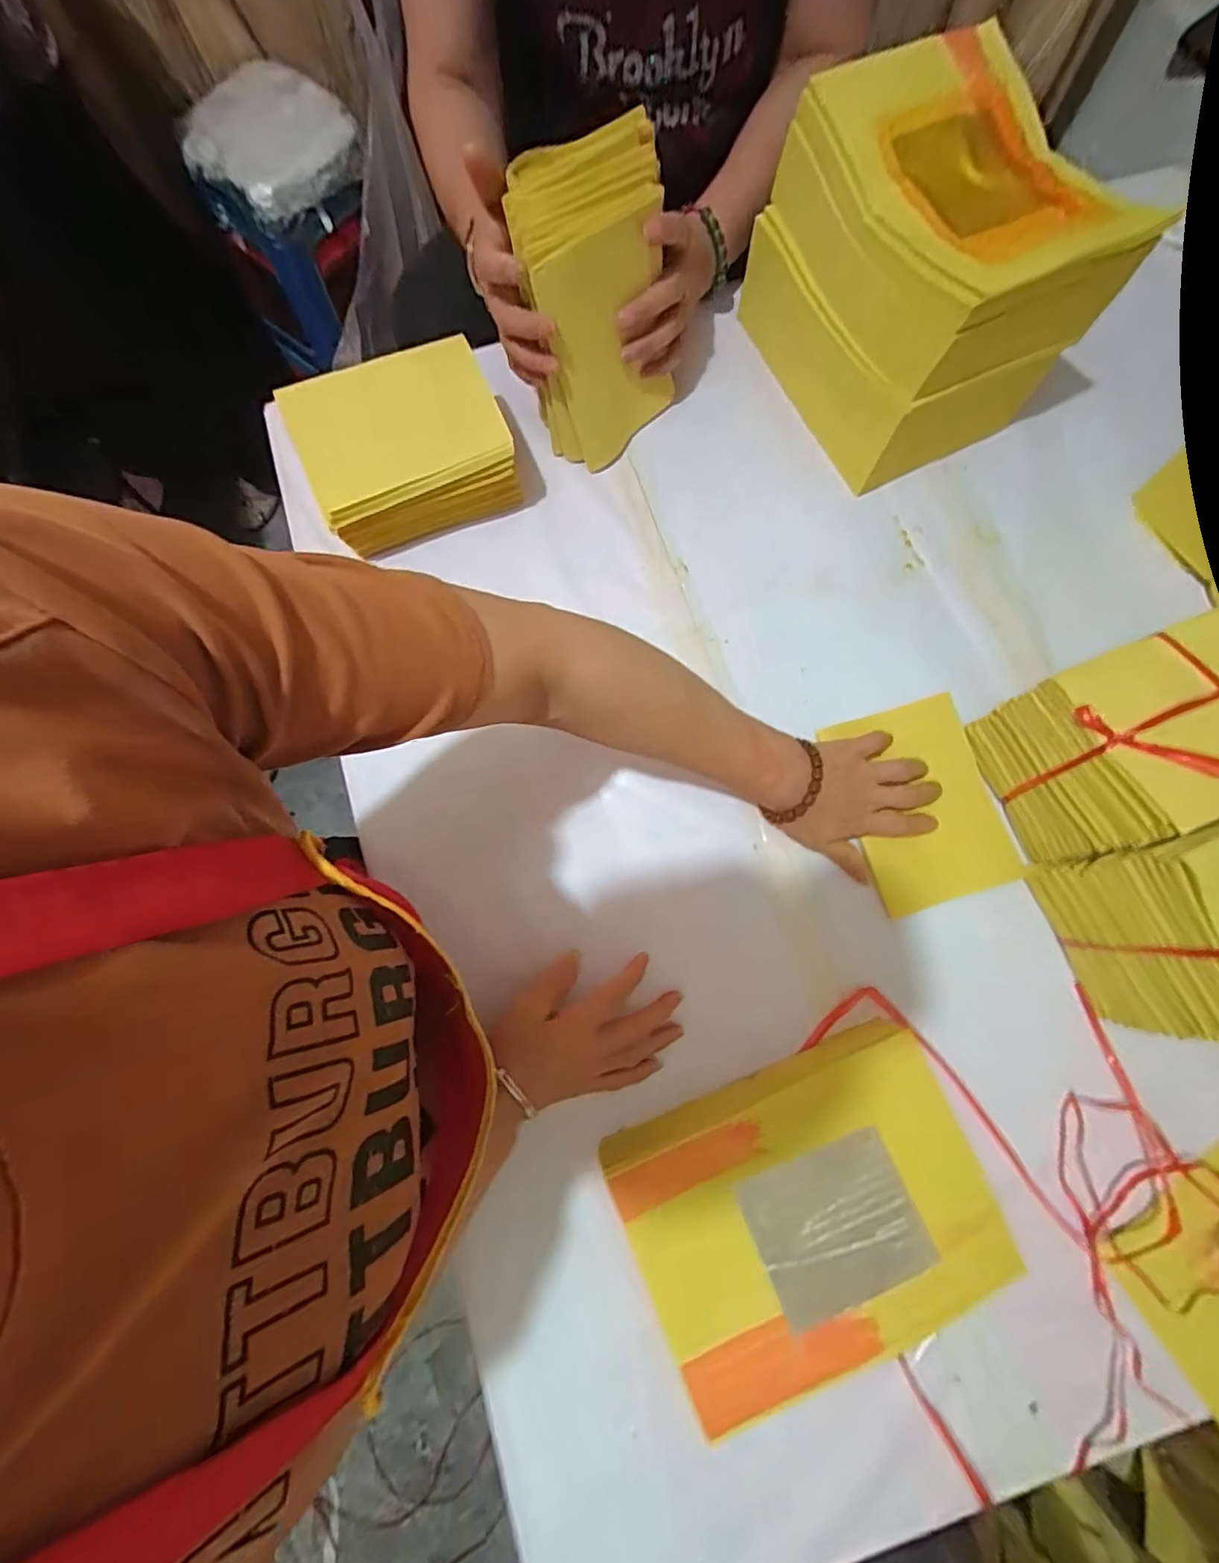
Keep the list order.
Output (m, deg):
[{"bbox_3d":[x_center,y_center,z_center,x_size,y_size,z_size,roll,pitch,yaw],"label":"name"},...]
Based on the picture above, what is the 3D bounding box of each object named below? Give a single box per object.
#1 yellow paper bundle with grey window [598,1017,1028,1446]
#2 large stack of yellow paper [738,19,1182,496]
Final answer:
[{"bbox_3d":[0.129,0.281,0.393,0.225,0.045,0.165,-23,79,-4],"label":"yellow paper bundle with grey window"},{"bbox_3d":[0.254,-0.415,0.496,0.183,0.187,0.235,-23,79,-4],"label":"large stack of yellow paper"}]

